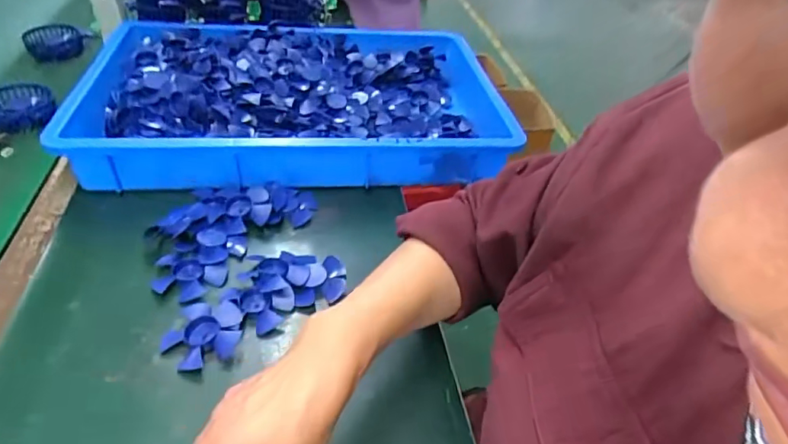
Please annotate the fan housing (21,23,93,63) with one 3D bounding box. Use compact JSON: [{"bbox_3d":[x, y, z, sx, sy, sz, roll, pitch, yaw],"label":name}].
[{"bbox_3d":[-0.606,-0.323,0.908,0.103,0.049,0.048,-20,47,-26],"label":"fan housing"}]

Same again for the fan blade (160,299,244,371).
[{"bbox_3d":[-0.175,0.102,0.462,0.067,0.013,0.071,3,41,-3],"label":"fan blade"}]

